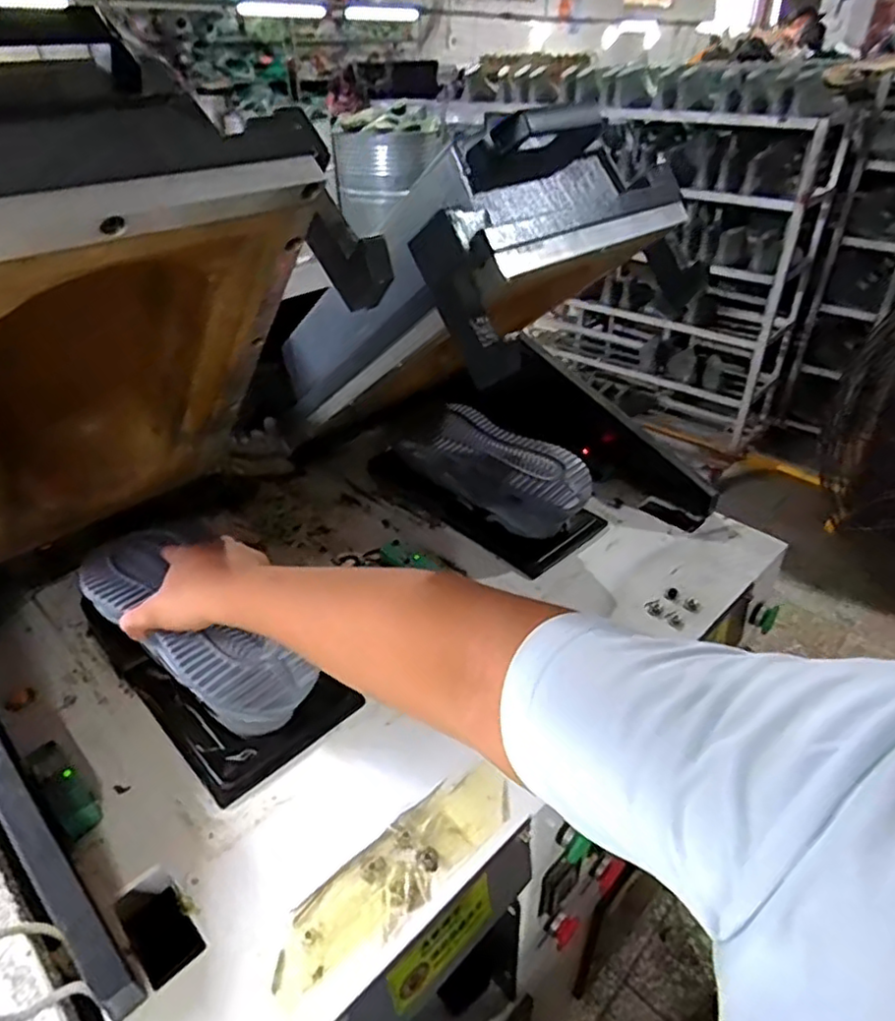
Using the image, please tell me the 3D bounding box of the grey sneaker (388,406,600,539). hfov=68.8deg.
[{"bbox_3d":[0.062,-0.042,0.828,0.236,0.097,0.095,31,45,33],"label":"grey sneaker"}]

